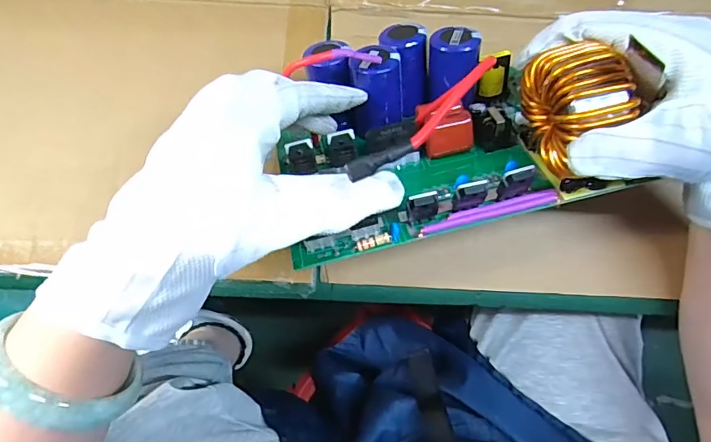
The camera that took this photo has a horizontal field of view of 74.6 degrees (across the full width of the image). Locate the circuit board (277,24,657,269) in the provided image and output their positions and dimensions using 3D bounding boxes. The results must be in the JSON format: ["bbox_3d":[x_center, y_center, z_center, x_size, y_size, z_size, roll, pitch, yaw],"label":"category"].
[{"bbox_3d":[0.046,-0.061,0.262,0.187,0.072,0.140,-14,45,-1],"label":"circuit board"}]

